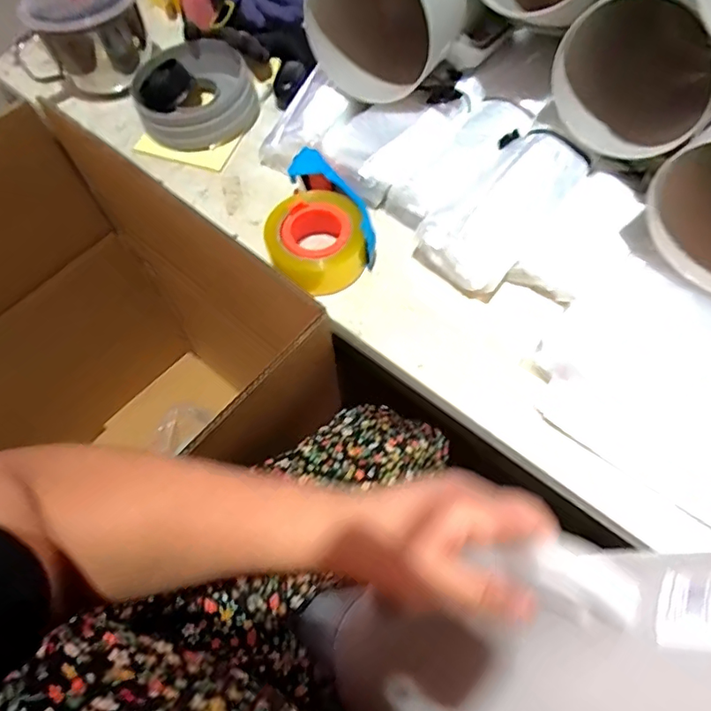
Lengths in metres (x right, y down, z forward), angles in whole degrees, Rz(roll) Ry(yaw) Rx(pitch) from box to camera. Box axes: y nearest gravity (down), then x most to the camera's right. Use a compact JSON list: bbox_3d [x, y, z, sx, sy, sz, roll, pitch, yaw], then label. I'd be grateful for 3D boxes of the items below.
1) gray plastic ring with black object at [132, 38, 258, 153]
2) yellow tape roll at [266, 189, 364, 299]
[{"bbox_3d":[-0.214,-0.355,0.712,0.149,0.059,0.155,-1,63,2],"label":"gray plastic ring with black object"},{"bbox_3d":[-0.042,-0.126,0.599,0.102,0.060,0.098,-1,63,2],"label":"yellow tape roll"}]

